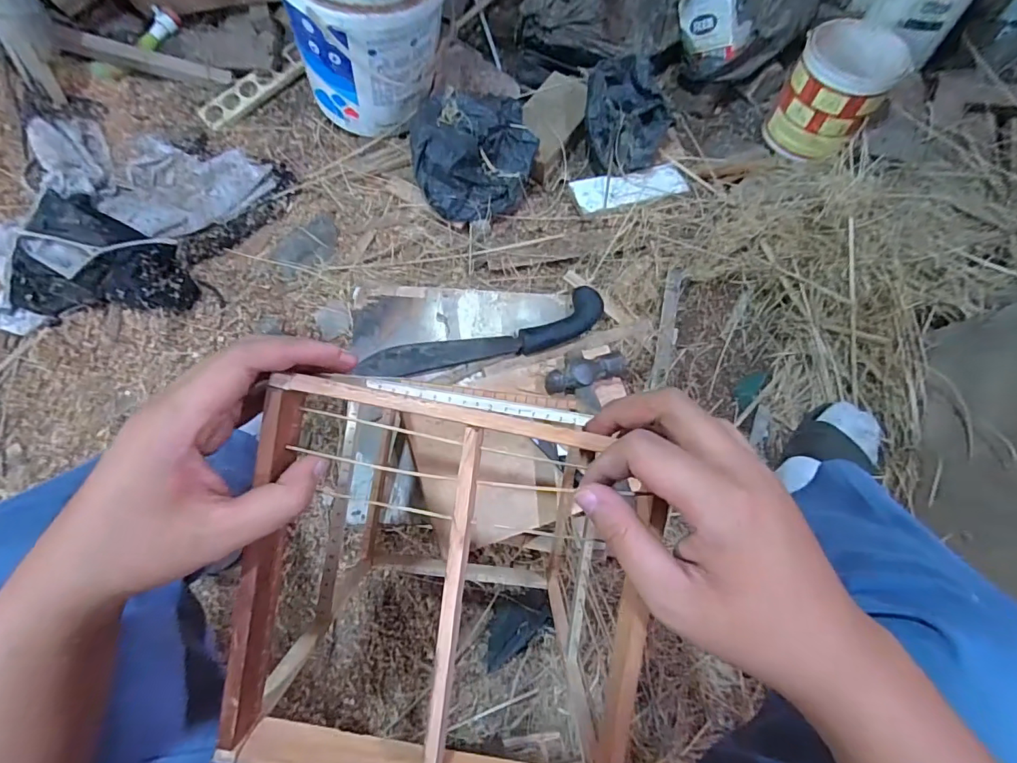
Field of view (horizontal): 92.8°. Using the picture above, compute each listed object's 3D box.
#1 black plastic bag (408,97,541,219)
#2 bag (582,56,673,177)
[{"bbox_3d":[-0.064,-0.434,0.912,0.233,0.139,0.188,-28,72,-10],"label":"black plastic bag"},{"bbox_3d":[0.239,-0.540,0.960,0.168,0.093,0.215,13,70,5],"label":"bag"}]

